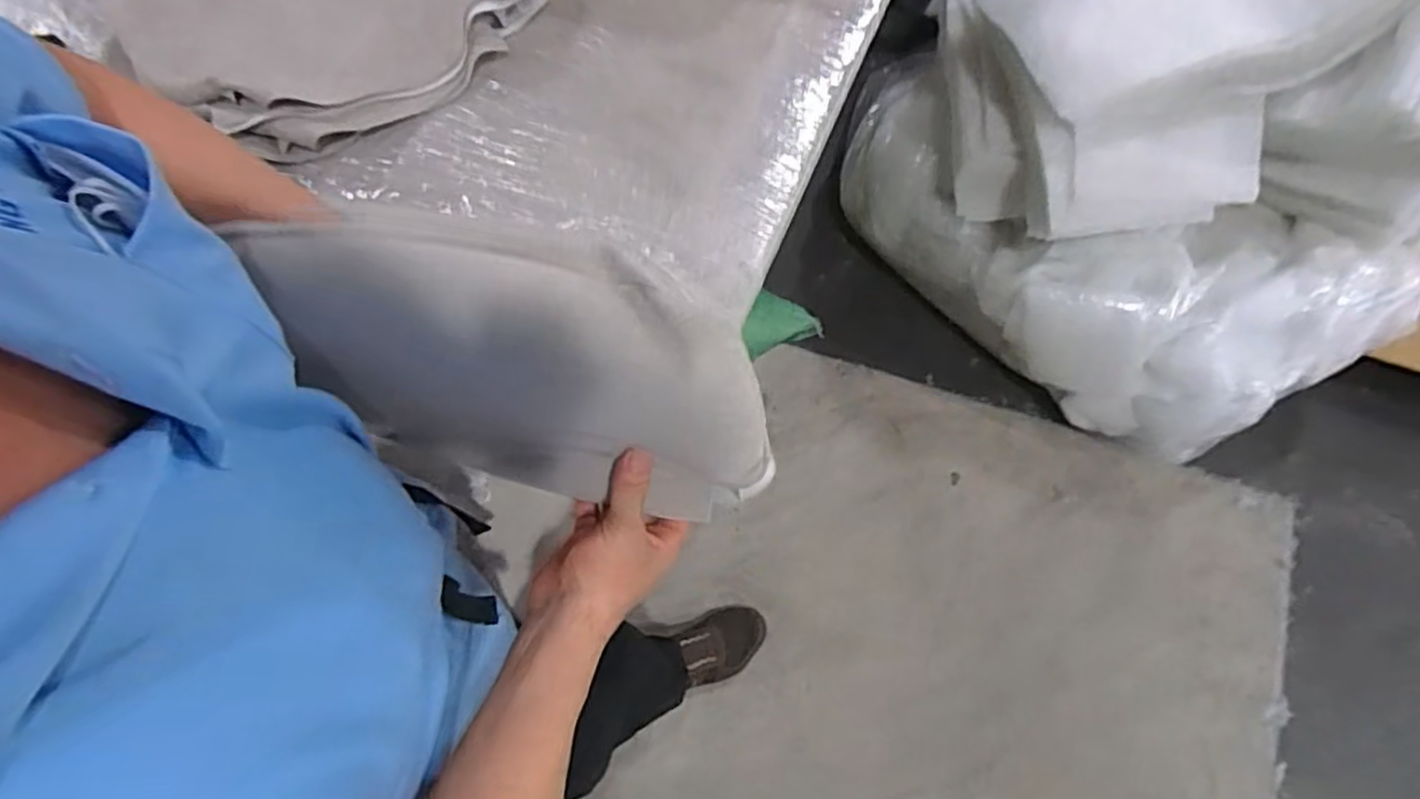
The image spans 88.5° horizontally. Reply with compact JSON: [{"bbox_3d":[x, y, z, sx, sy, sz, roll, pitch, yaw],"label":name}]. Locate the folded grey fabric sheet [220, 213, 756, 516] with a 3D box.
[{"bbox_3d":[-0.100,-0.013,0.485,0.289,0.220,0.094,11,69,7],"label":"folded grey fabric sheet"}]

